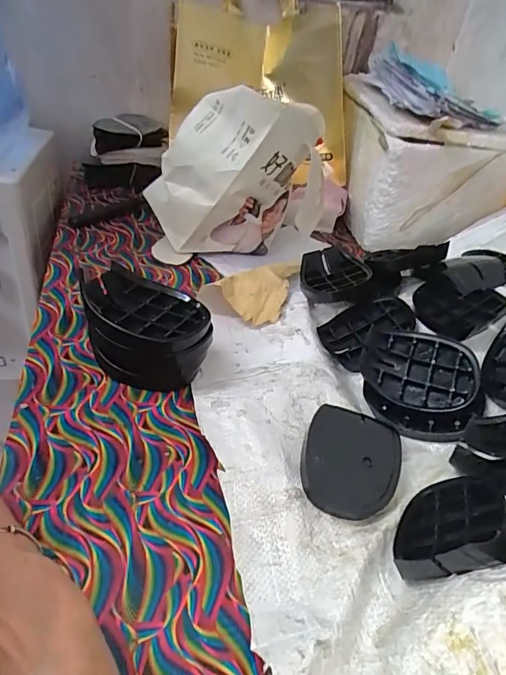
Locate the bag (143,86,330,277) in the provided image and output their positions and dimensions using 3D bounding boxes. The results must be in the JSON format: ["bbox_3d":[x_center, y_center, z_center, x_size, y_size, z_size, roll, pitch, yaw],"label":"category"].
[{"bbox_3d":[-0.019,-0.225,0.676,0.258,0.218,0.106,-8,43,-17],"label":"bag"}]

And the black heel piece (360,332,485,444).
[{"bbox_3d":[0.172,0.046,0.483,0.119,0.020,0.113,9,64,30],"label":"black heel piece"}]

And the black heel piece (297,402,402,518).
[{"bbox_3d":[0.089,0.107,0.416,0.087,0.025,0.098,14,41,9],"label":"black heel piece"}]

